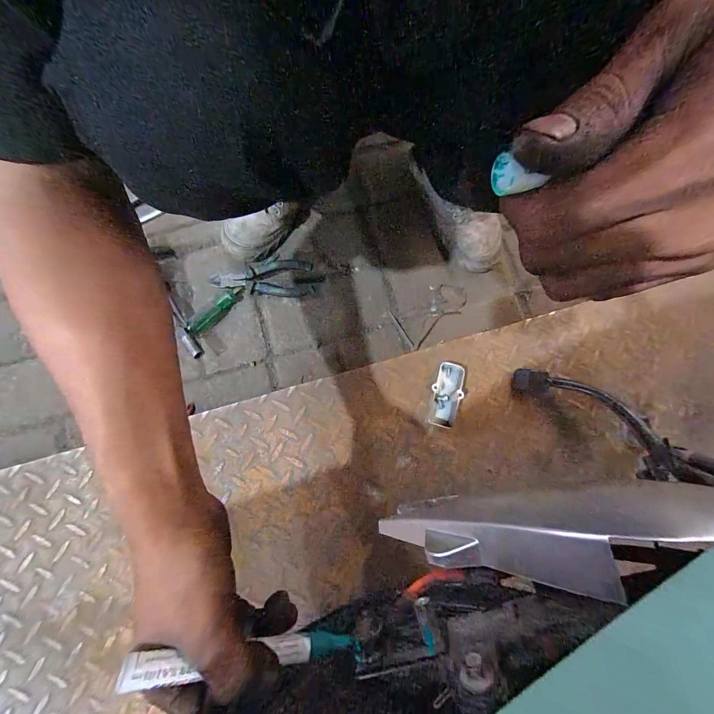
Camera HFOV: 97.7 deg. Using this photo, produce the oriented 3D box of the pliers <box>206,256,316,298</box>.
[{"bbox_3d":[-0.149,-0.130,0.496,0.151,0.026,0.064,-1,76,-13],"label":"pliers"}]

